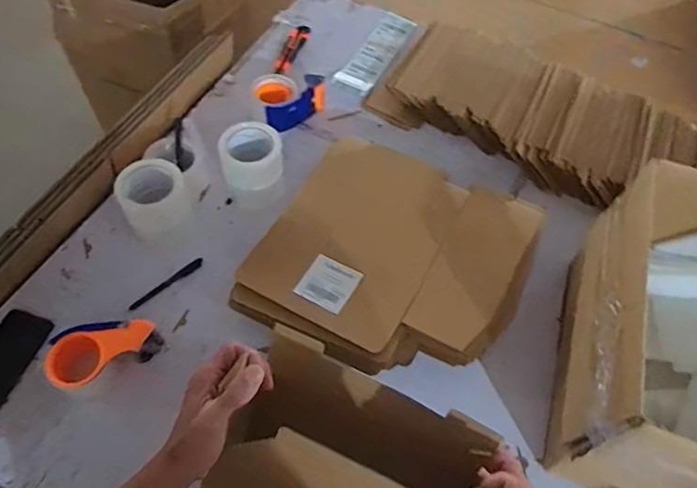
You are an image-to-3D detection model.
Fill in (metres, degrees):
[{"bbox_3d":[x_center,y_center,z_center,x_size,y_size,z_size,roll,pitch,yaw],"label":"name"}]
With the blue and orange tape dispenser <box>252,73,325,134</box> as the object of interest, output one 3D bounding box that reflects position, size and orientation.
[{"bbox_3d":[-0.128,-0.303,1.077,0.146,0.068,0.110,-39,68,-22],"label":"blue and orange tape dispenser"}]

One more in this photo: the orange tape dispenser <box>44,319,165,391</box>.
[{"bbox_3d":[-0.358,0.166,0.775,0.150,0.072,0.087,-8,60,-7],"label":"orange tape dispenser"}]

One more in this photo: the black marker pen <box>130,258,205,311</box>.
[{"bbox_3d":[-0.305,0.067,0.883,0.137,0.007,0.015,-36,67,-21],"label":"black marker pen"}]

